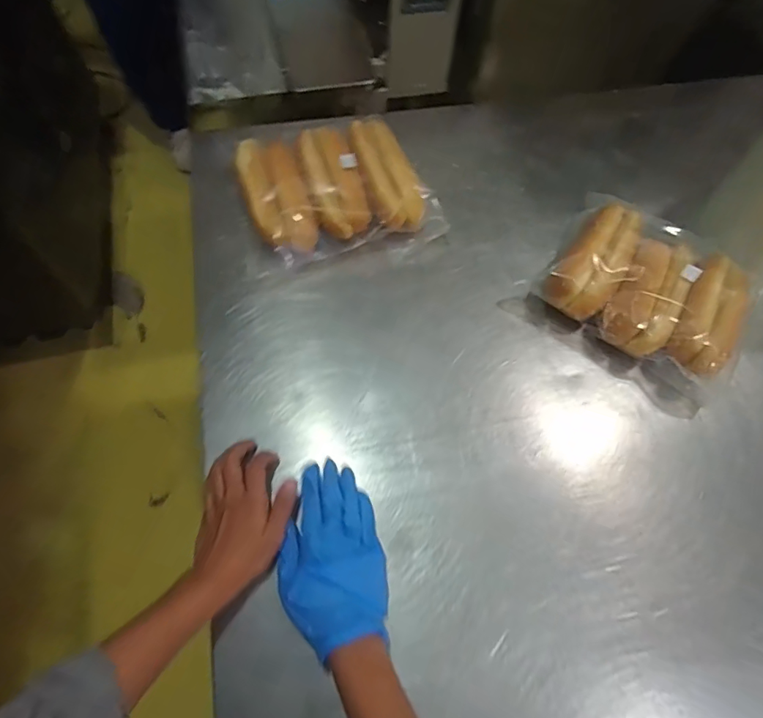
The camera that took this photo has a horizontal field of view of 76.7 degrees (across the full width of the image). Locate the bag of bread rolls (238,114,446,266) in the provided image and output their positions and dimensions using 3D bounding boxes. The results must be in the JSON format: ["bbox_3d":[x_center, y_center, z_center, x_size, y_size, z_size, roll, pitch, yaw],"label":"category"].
[{"bbox_3d":[-0.058,-0.233,0.646,0.237,0.065,0.193,-14,64,-9],"label":"bag of bread rolls"}]

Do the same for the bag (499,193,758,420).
[{"bbox_3d":[0.323,-0.078,0.588,0.253,0.061,0.204,39,68,16],"label":"bag"}]

